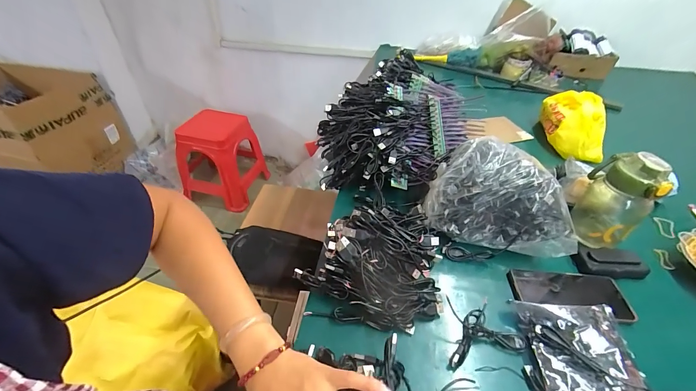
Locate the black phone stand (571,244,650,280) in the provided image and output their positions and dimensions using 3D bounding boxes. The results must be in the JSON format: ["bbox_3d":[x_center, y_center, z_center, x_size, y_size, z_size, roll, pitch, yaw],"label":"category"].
[{"bbox_3d":[0.435,0.111,0.524,0.116,0.026,0.052,3,42,2],"label":"black phone stand"}]

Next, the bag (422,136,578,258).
[{"bbox_3d":[0.260,0.001,0.529,0.230,0.131,0.125,12,43,12],"label":"bag"}]

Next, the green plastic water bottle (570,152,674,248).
[{"bbox_3d":[0.455,0.006,0.534,0.088,0.175,0.091,-29,50,-29],"label":"green plastic water bottle"}]

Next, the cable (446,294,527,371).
[{"bbox_3d":[0.174,0.179,0.434,0.110,0.012,0.090,-9,43,-12],"label":"cable"}]

